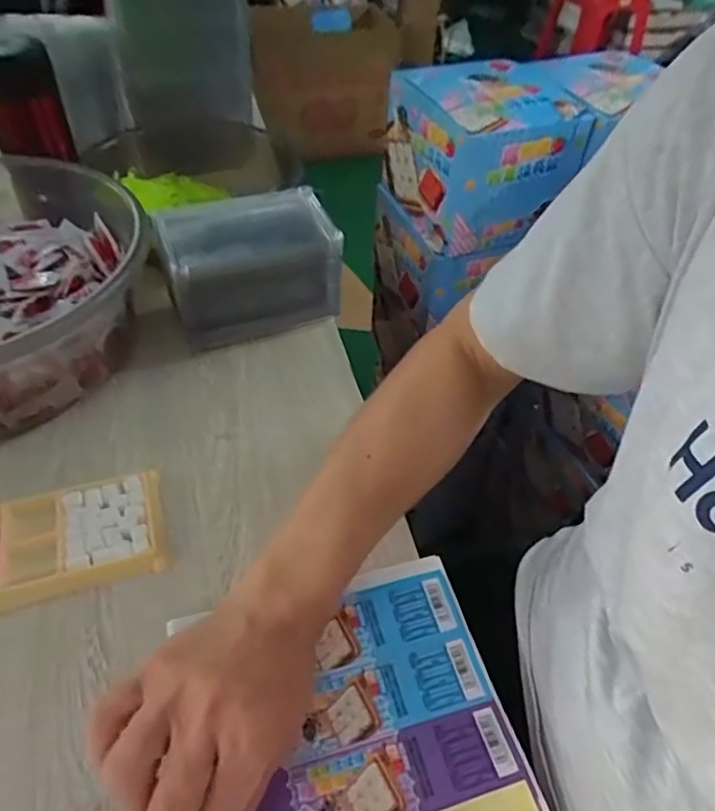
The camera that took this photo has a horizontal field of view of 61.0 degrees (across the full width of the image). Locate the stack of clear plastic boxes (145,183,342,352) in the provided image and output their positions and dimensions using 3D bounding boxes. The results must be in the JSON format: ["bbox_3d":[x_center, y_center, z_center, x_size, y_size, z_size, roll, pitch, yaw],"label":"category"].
[{"bbox_3d":[-0.087,-0.120,0.530,0.149,0.089,0.079,-17,50,-16],"label":"stack of clear plastic boxes"}]

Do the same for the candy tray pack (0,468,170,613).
[{"bbox_3d":[-0.194,0.086,0.391,0.132,0.014,0.077,-13,49,-13],"label":"candy tray pack"}]

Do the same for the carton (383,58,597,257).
[{"bbox_3d":[0.129,-0.274,0.653,0.154,0.127,0.169,-16,49,-19],"label":"carton"}]

